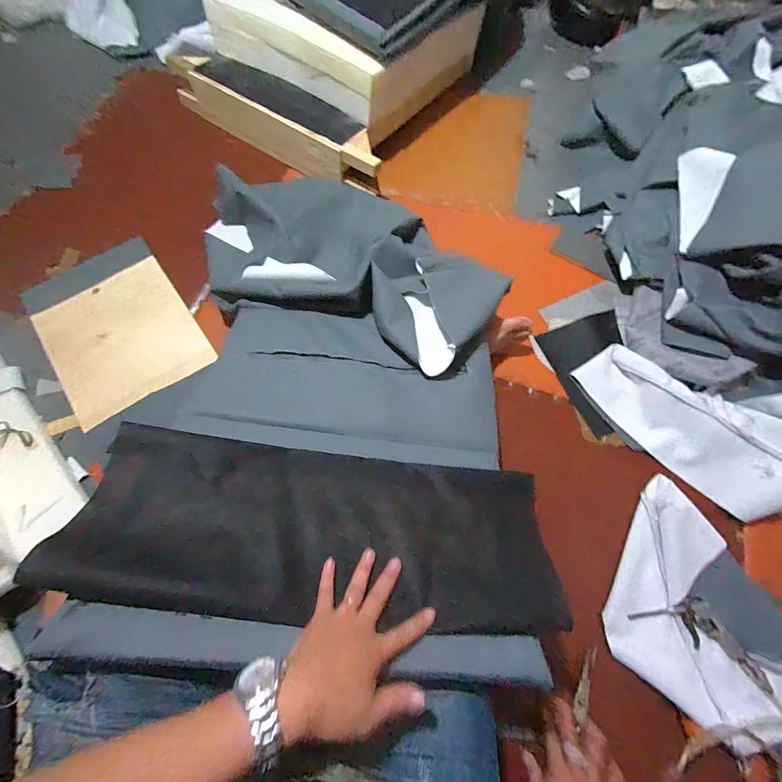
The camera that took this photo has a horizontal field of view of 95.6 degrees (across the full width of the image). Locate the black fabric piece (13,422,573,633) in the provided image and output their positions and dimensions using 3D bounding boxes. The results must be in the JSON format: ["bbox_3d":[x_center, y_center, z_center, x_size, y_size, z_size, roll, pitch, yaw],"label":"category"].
[{"bbox_3d":[-0.075,0.180,0.471,0.597,0.050,0.211,8,54,-6],"label":"black fabric piece"}]

